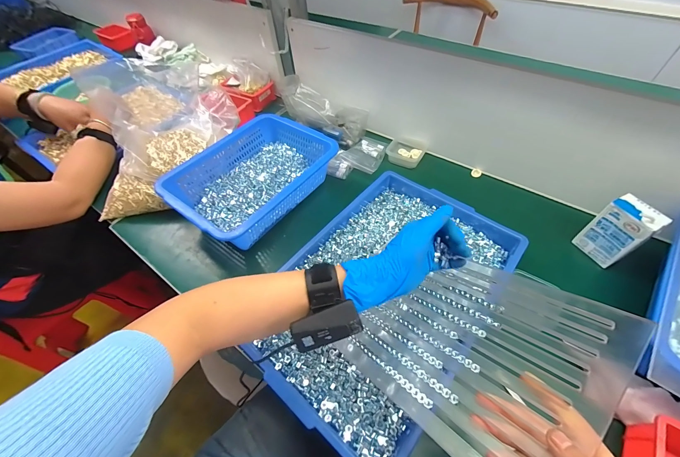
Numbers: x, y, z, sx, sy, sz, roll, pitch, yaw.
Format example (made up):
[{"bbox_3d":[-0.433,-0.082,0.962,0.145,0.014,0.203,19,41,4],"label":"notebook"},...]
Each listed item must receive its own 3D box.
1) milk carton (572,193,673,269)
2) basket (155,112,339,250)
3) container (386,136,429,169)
[{"bbox_3d":[0.448,0.005,0.466,0.040,0.108,0.066,-21,54,-11],"label":"milk carton"},{"bbox_3d":[-0.167,-0.108,0.598,0.227,0.094,0.323,30,61,24],"label":"basket"},{"bbox_3d":[0.157,-0.181,0.680,0.082,0.027,0.072,22,58,19],"label":"container"}]

